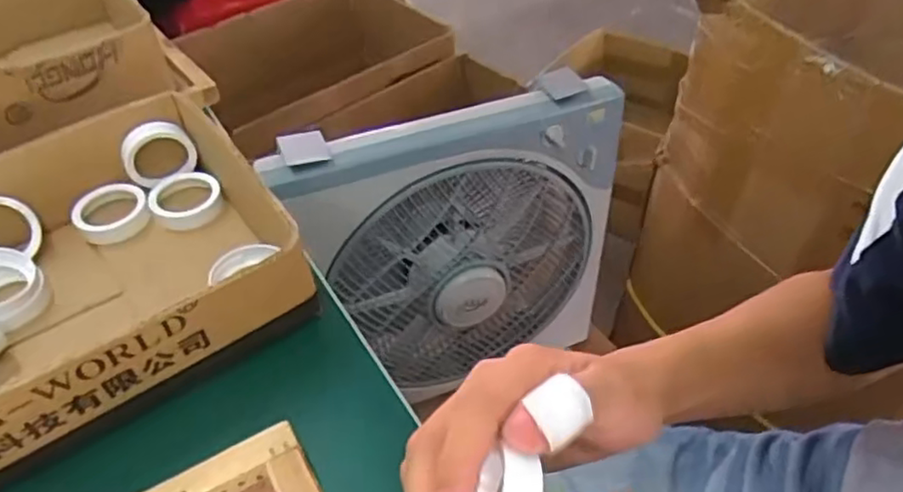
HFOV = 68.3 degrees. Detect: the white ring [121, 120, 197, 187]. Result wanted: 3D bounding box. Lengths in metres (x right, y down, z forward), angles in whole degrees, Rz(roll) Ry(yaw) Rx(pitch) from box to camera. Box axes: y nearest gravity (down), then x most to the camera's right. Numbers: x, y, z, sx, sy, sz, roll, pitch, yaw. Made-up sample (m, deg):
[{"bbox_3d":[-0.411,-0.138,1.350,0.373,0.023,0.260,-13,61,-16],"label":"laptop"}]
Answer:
[{"bbox_3d":[-0.231,-0.075,0.522,0.053,0.041,0.022,-25,48,-20],"label":"white ring"}]

